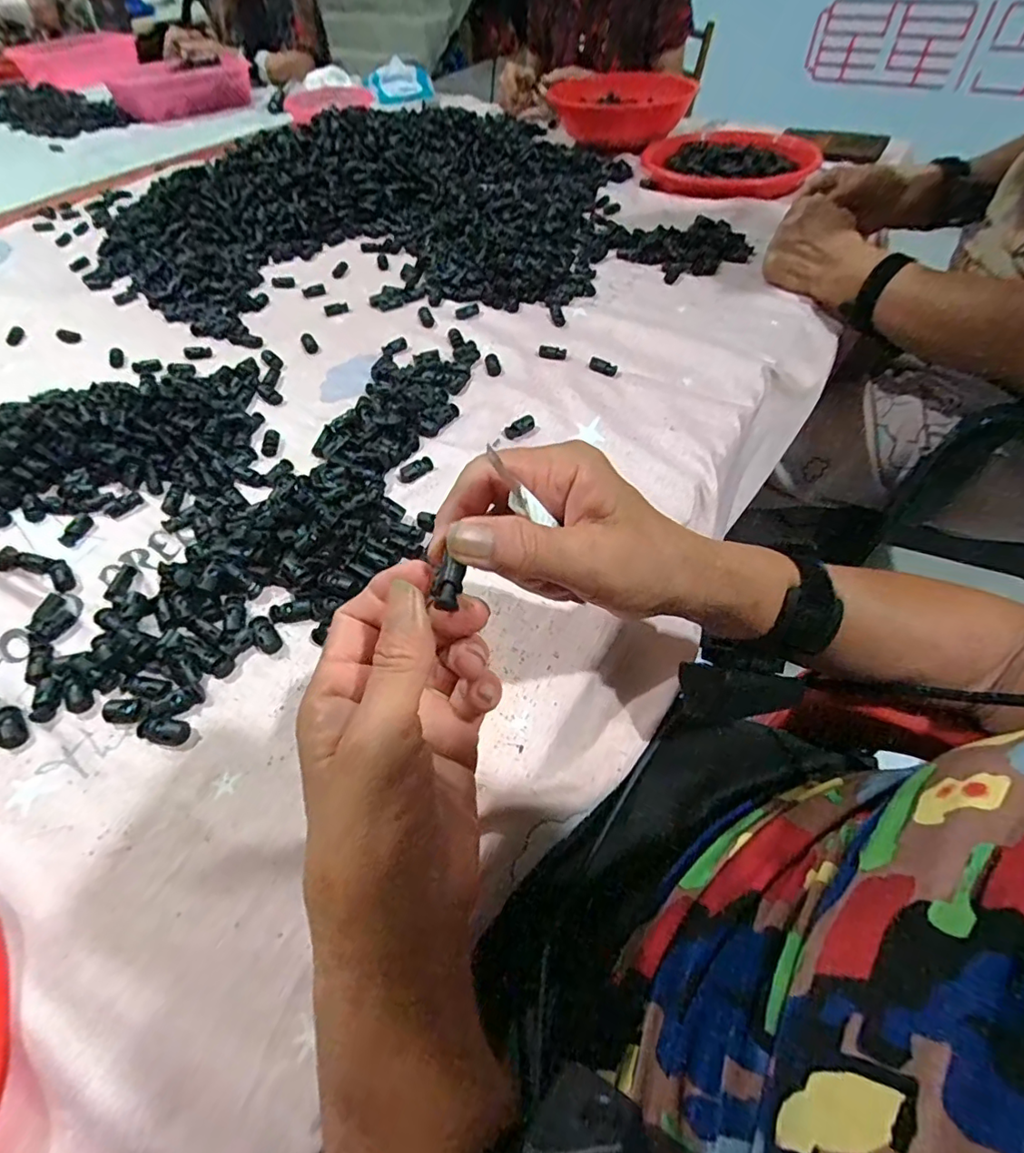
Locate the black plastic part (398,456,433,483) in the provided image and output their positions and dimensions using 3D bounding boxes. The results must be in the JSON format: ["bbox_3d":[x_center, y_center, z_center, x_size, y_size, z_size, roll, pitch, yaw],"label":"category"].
[{"bbox_3d":[-0.079,-0.088,0.448,0.030,0.007,0.015,-26,57,-16],"label":"black plastic part"}]

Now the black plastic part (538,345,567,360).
[{"bbox_3d":[0.040,-0.224,0.546,0.029,0.007,0.013,16,56,13],"label":"black plastic part"}]

